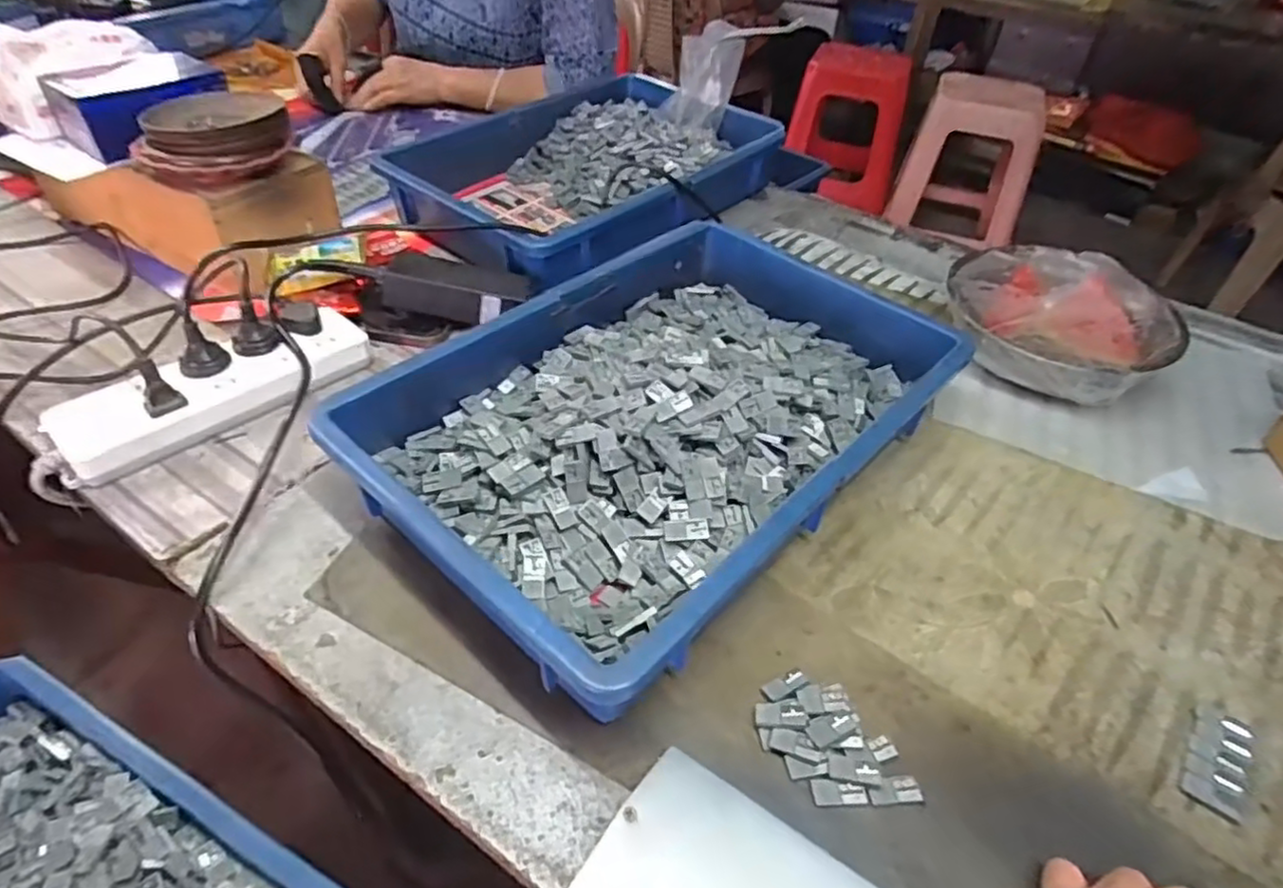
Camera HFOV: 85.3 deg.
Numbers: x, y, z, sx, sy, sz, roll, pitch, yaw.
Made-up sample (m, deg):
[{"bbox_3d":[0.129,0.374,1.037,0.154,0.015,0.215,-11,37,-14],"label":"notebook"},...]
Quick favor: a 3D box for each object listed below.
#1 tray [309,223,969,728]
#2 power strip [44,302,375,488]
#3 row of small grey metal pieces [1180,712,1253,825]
[{"bbox_3d":[0.021,-0.032,0.534,0.289,0.076,0.428,36,52,26],"label":"tray"},{"bbox_3d":[-0.341,-0.046,0.567,0.233,0.028,0.079,-28,52,-29],"label":"power strip"},{"bbox_3d":[0.322,0.177,0.389,0.025,0.009,0.062,30,49,24],"label":"row of small grey metal pieces"}]

